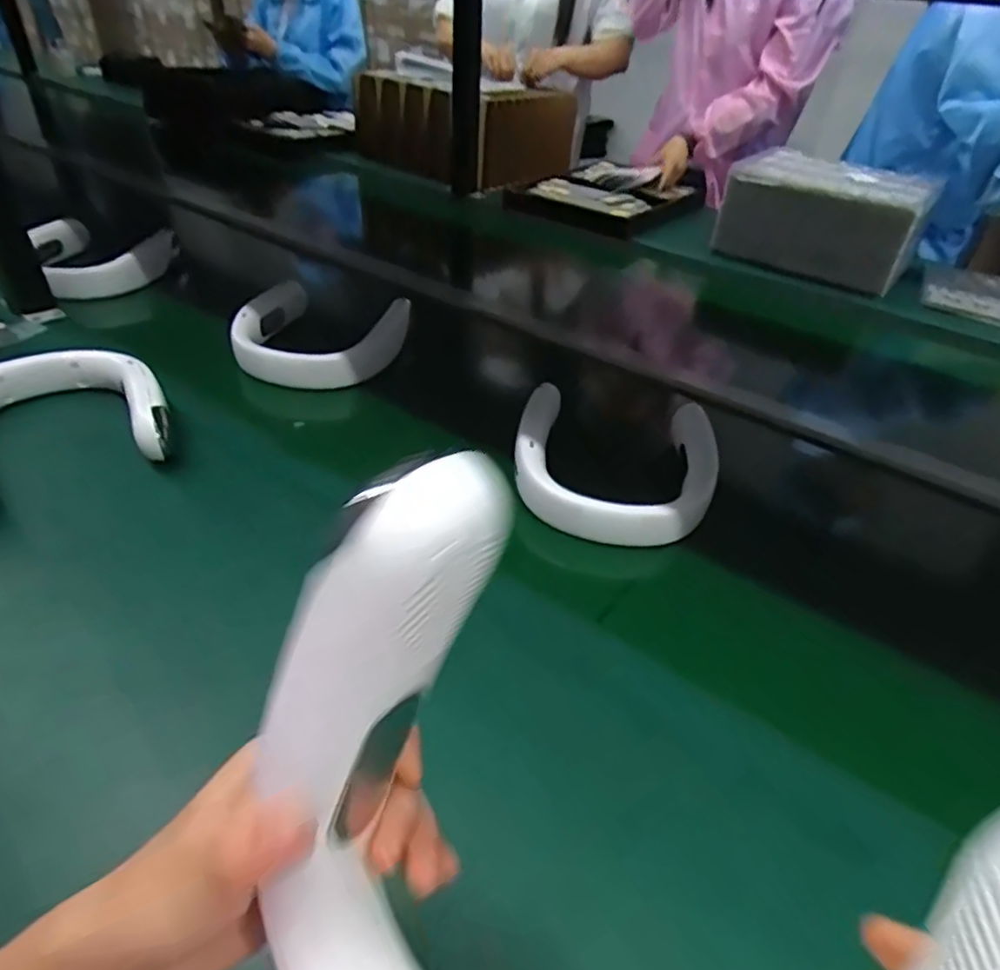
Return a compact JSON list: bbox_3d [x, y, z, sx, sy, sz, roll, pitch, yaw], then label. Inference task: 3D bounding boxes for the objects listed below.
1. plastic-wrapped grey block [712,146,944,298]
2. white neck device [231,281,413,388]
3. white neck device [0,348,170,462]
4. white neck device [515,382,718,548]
[{"bbox_3d":[0.619,-0.515,1.214,0.337,0.145,0.225,27,45,25],"label":"plastic-wrapped grey block"},{"bbox_3d":[-0.229,-0.188,0.802,0.179,0.060,0.183,9,40,6],"label":"white neck device"},{"bbox_3d":[-0.413,-0.066,0.587,0.180,0.041,0.181,-23,46,-29],"label":"white neck device"},{"bbox_3d":[0.111,-0.025,0.629,0.183,0.052,0.172,7,39,3],"label":"white neck device"}]

